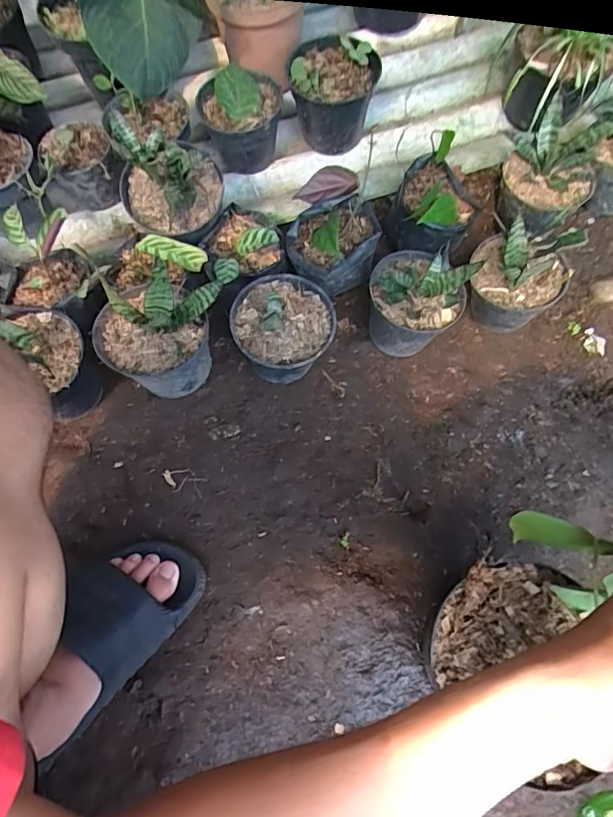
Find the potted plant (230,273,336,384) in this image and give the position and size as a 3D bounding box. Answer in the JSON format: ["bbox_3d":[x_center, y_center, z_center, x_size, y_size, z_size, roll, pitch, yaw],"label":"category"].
[{"bbox_3d":[-0.027,-0.098,0.573,0.122,0.144,0.124,-6,68,-1],"label":"potted plant"}]

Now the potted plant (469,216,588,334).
[{"bbox_3d":[0.270,-0.169,0.590,0.116,0.162,0.104,29,71,12],"label":"potted plant"}]

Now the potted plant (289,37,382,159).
[{"bbox_3d":[0.039,-0.457,0.680,0.122,0.103,0.118,-1,70,2],"label":"potted plant"}]

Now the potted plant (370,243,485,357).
[{"bbox_3d":[0.140,-0.142,0.589,0.111,0.146,0.115,0,67,1],"label":"potted plant"}]

